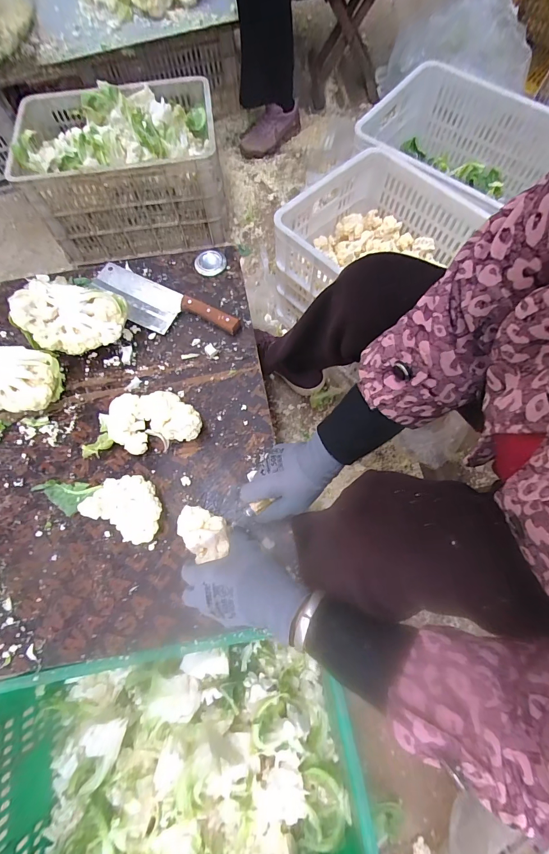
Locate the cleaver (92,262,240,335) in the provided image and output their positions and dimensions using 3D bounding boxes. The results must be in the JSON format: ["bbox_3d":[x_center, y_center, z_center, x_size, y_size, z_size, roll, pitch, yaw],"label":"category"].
[{"bbox_3d":[-0.222,-0.233,0.670,0.321,0.025,0.095,28,73,12],"label":"cleaver"}]

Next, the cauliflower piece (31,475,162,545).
[{"bbox_3d":[-0.273,0.113,0.537,0.206,0.043,0.090,10,70,5],"label":"cauliflower piece"}]

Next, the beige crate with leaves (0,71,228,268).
[{"bbox_3d":[-0.436,-0.756,1.045,0.542,0.267,0.416,-9,69,-1],"label":"beige crate with leaves"}]

